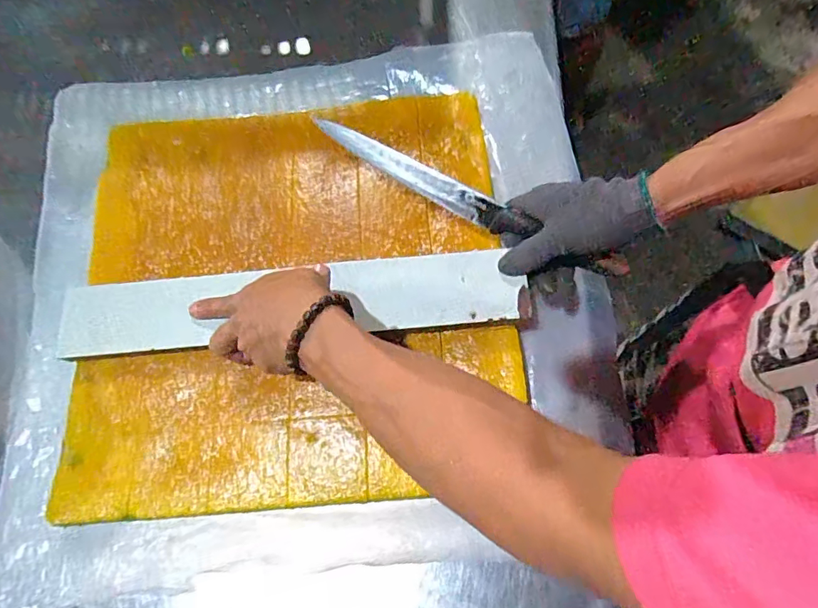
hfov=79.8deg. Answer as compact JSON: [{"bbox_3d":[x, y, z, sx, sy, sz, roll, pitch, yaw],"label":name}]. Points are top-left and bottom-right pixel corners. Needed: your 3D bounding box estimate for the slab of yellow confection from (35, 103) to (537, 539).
[{"bbox_3d":[-0.118,-0.031,0.502,0.422,0.026,0.432,-5,69,1],"label":"slab of yellow confection"}]

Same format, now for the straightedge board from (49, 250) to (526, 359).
[{"bbox_3d":[-0.116,0.000,0.469,0.434,0.018,0.074,-6,65,1],"label":"straightedge board"}]

